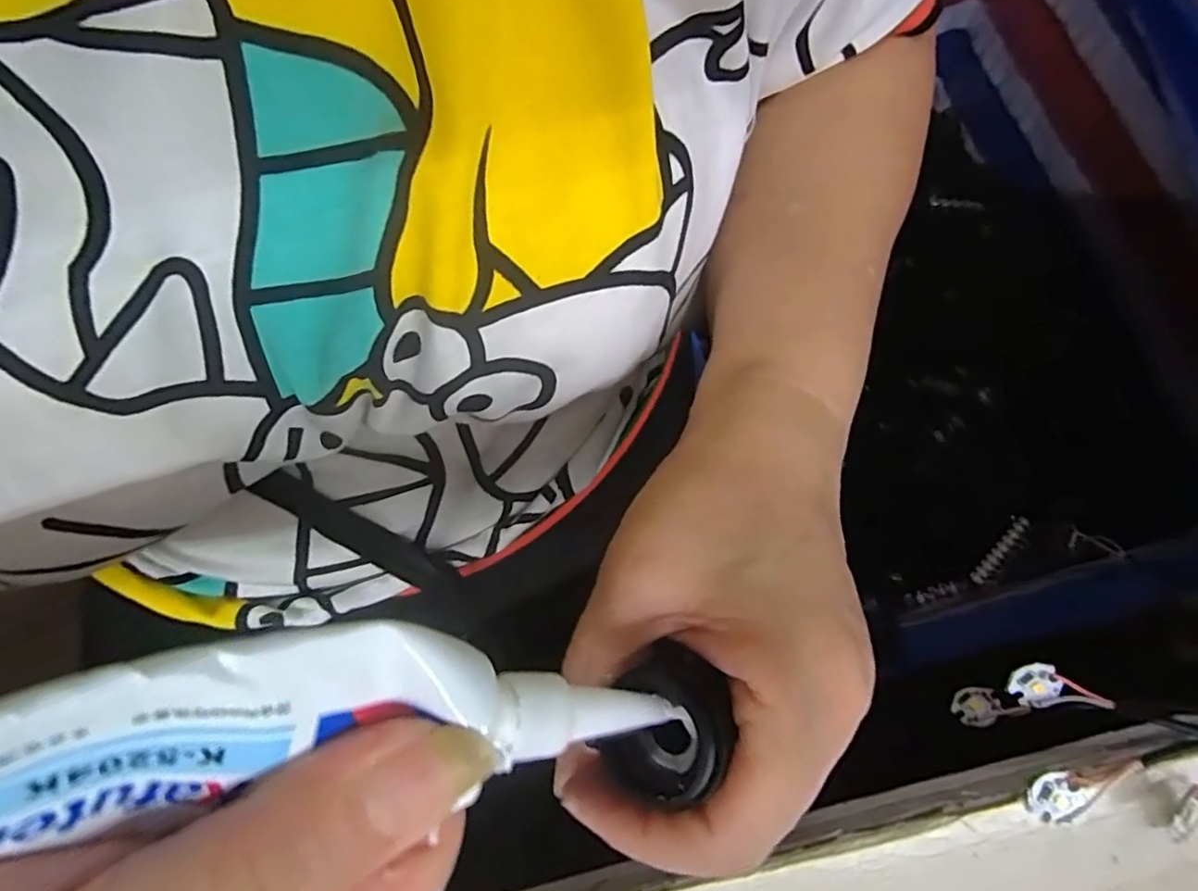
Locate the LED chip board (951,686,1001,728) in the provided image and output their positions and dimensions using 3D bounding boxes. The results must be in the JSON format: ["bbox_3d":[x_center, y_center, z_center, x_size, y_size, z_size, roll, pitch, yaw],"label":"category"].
[{"bbox_3d":[0.129,0.089,0.218,0.014,0.014,0.004,-37,113,20],"label":"LED chip board"}]

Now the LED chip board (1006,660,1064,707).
[{"bbox_3d":[0.135,0.075,0.198,0.014,0.004,0.016,-22,99,25],"label":"LED chip board"}]

